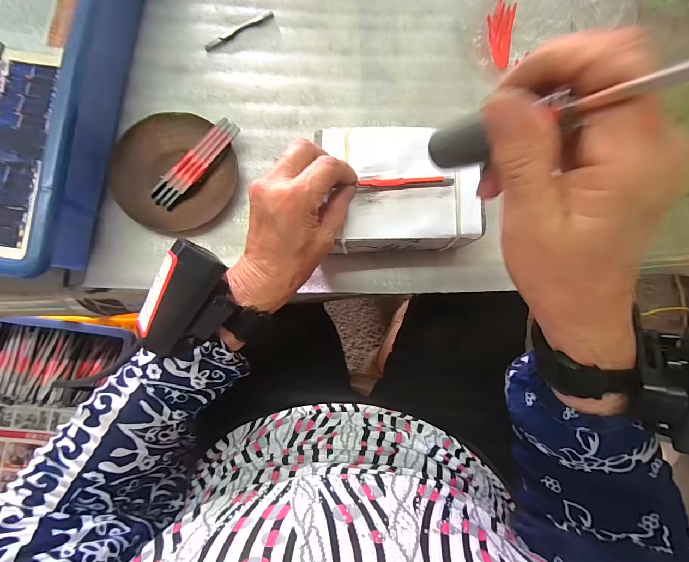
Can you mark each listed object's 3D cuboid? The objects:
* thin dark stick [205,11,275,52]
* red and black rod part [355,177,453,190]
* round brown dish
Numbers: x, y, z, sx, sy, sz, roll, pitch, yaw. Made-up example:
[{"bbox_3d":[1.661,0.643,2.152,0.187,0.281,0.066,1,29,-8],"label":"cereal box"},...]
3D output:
[{"bbox_3d":[-0.110,-0.263,0.356,0.080,0.004,0.009,-34,86,-7],"label":"thin dark stick"},{"bbox_3d":[0.051,-0.081,0.282,0.078,0.010,0.006,-3,83,-2],"label":"red and black rod part"},{"bbox_3d":[-0.165,-0.105,0.328,0.112,0.014,0.109,0,84,-4],"label":"round brown dish"}]

